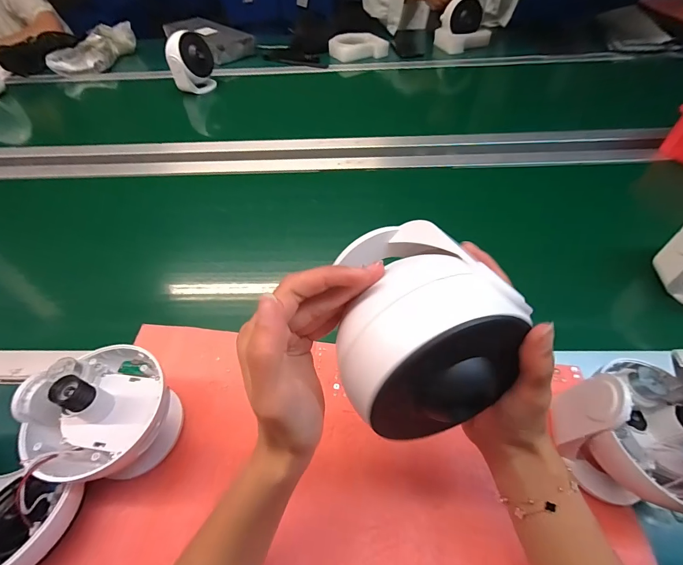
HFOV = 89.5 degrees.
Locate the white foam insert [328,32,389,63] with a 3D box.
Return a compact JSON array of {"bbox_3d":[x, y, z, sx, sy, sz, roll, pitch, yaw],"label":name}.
[{"bbox_3d":[0.055,-0.753,1.101,0.186,0.046,0.104,-7,49,-3],"label":"white foam insert"}]

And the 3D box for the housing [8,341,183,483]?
[{"bbox_3d":[-0.215,0.123,0.320,0.110,0.108,0.111,29,57,25],"label":"housing"}]

